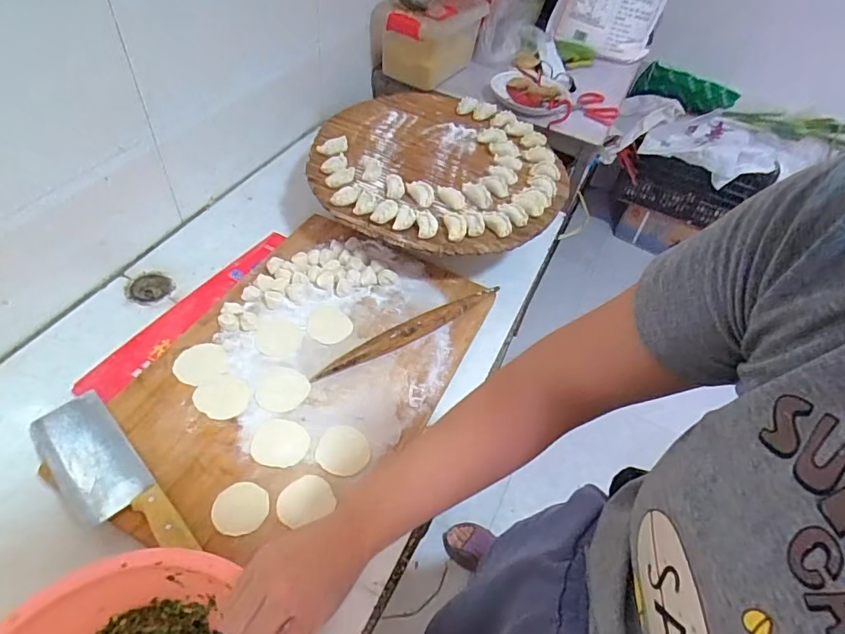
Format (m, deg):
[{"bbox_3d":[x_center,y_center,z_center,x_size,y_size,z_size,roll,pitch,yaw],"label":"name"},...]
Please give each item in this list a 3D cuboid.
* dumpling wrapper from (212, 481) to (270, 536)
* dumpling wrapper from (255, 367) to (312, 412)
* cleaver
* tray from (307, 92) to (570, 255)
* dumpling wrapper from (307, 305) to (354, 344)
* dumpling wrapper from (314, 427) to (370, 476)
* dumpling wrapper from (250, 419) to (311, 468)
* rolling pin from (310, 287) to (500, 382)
[{"bbox_3d":[-0.212,0.222,0.579,0.060,0.004,0.059,9,50,-10],"label":"dumpling wrapper"},{"bbox_3d":[-0.193,0.099,0.684,0.068,0.004,0.066,4,51,-5],"label":"dumpling wrapper"},{"bbox_3d":[-0.369,0.192,0.574,0.086,0.020,0.261,-35,63,-30],"label":"cleaver"},{"bbox_3d":[0.027,-0.291,0.912,0.461,0.042,0.448,4,50,-4],"label":"tray"},{"bbox_3d":[-0.147,0.010,0.766,0.064,0.010,0.071,-27,59,-26],"label":"dumpling wrapper"},{"bbox_3d":[-0.101,0.171,0.637,0.063,0.004,0.063,4,52,-5],"label":"dumpling wrapper"},{"bbox_3d":[-0.182,0.159,0.634,0.070,0.004,0.062,5,50,-4],"label":"dumpling wrapper"},{"bbox_3d":[-0.011,0.018,0.759,0.332,0.030,0.023,-25,58,-25],"label":"rolling pin"}]

